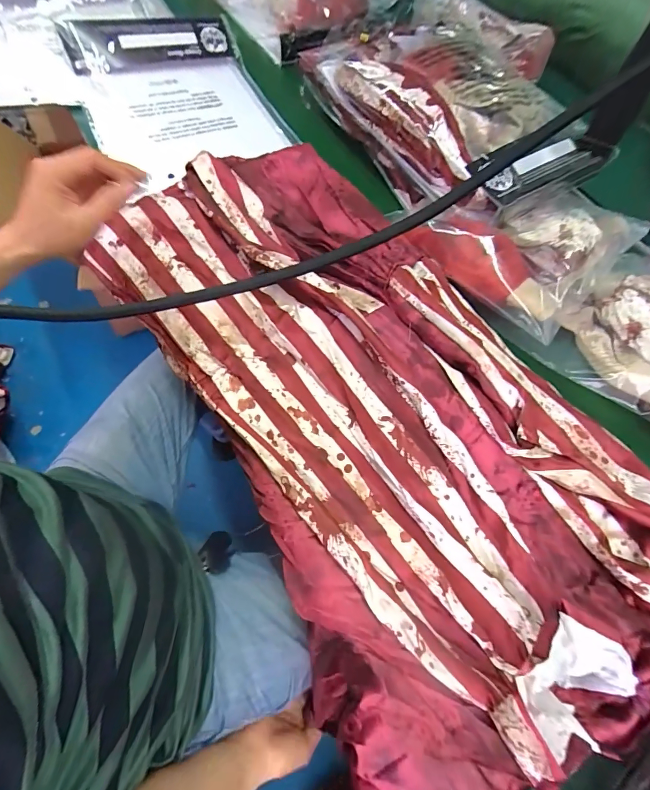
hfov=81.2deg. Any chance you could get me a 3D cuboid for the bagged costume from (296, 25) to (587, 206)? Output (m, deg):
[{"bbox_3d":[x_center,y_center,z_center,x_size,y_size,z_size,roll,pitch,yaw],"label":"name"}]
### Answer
[{"bbox_3d":[0.159,-0.486,0.620,0.233,0.127,0.378,-28,71,-16],"label":"bagged costume"}]

